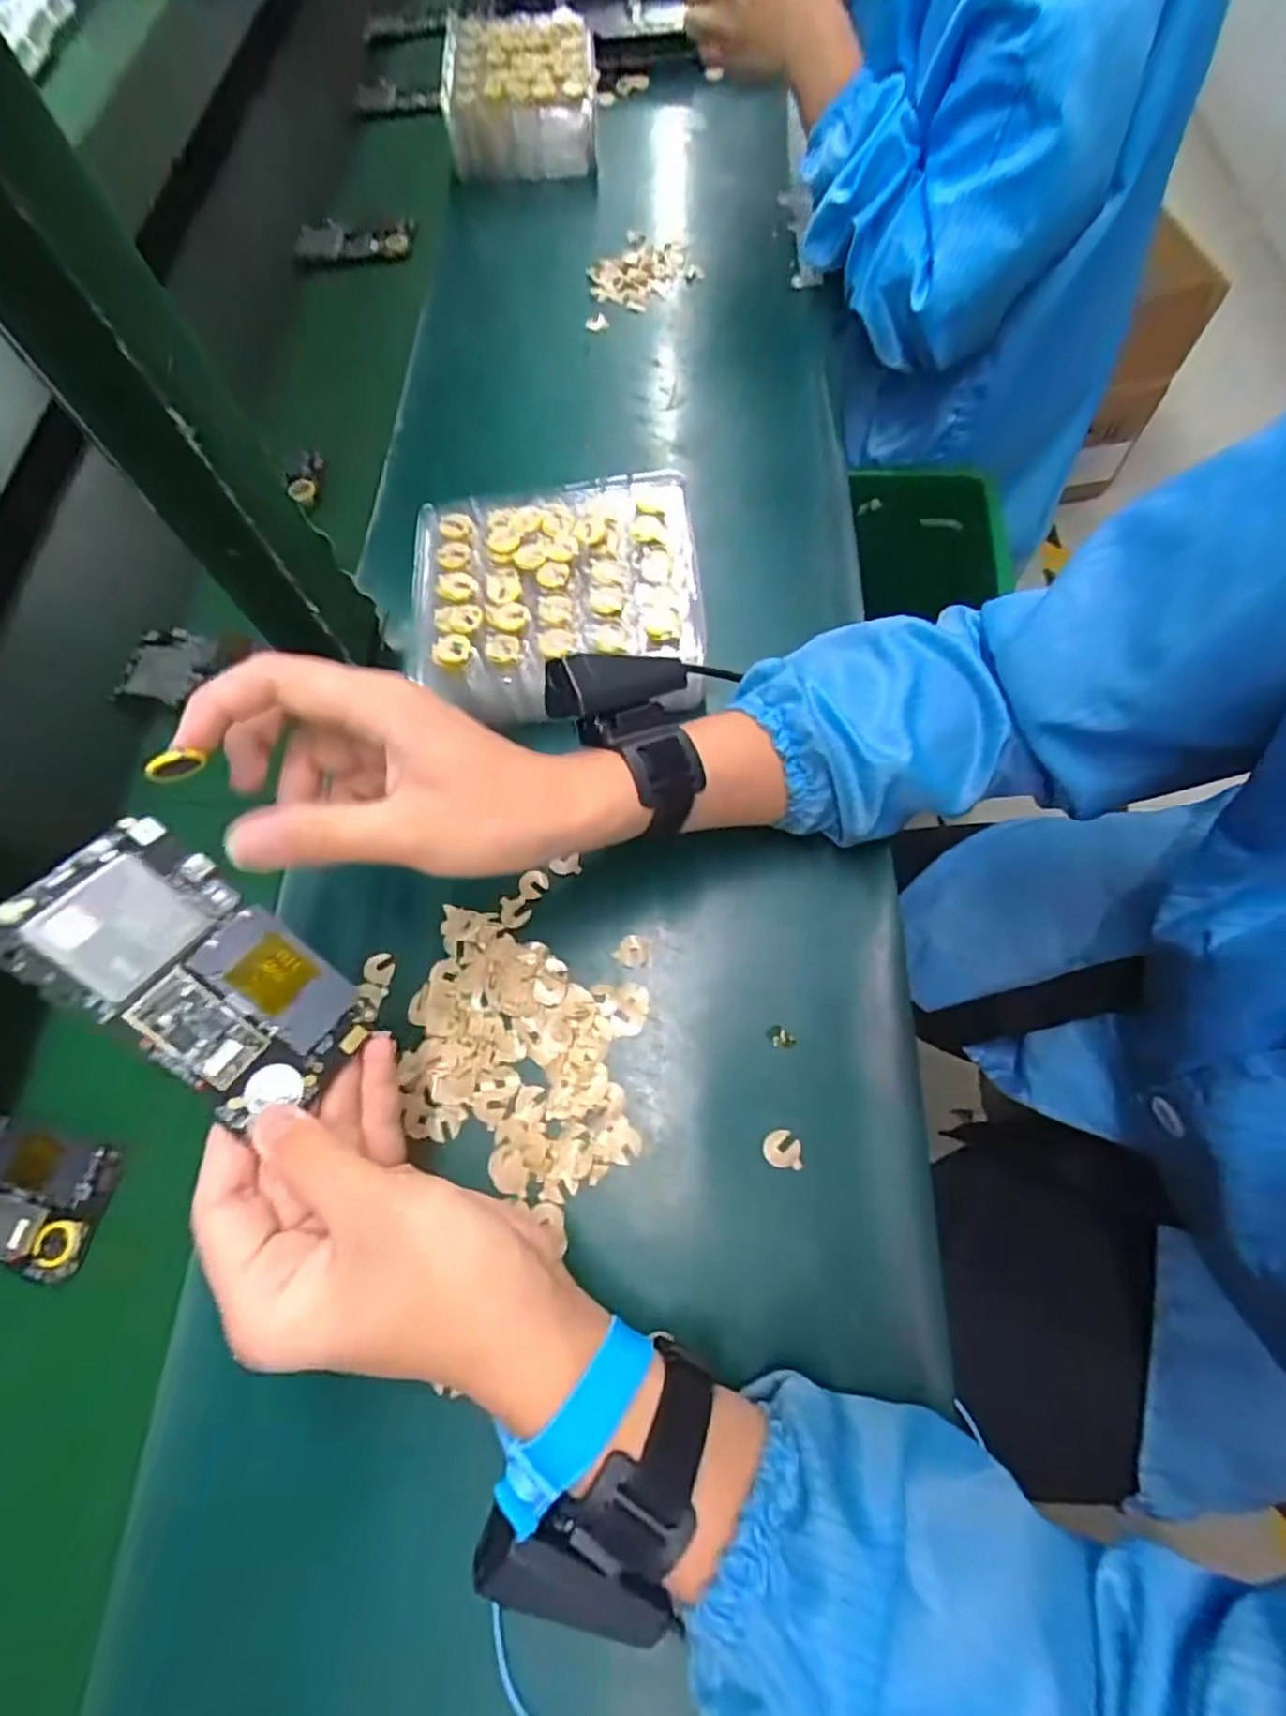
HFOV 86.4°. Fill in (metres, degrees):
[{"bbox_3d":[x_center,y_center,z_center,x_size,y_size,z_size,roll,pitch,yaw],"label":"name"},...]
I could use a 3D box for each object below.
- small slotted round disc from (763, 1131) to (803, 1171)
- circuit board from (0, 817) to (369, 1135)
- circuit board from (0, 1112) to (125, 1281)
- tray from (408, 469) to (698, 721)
[{"bbox_3d":[0.069,0.143,0.336,0.019,0.004,0.017,4,68,8],"label":"small slotted round disc"},{"bbox_3d":[-0.169,0.045,0.262,0.123,0.007,0.065,45,58,-15],"label":"circuit board"},{"bbox_3d":[-0.345,0.173,0.366,0.128,0.011,0.059,11,69,11],"label":"circuit board"},{"bbox_3d":[-0.055,-0.165,0.435,0.178,0.051,0.153,-7,70,1],"label":"tray"}]

